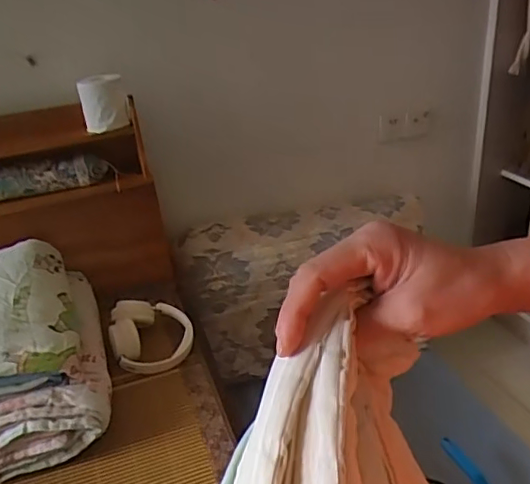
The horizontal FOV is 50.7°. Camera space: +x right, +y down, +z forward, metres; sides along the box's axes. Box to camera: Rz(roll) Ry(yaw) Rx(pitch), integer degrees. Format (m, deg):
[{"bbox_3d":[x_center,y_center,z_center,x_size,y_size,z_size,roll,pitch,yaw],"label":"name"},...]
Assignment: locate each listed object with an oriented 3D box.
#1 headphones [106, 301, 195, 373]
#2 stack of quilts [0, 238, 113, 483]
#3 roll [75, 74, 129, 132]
[{"bbox_3d":[-0.228,0.182,1.121,0.155,0.072,0.160,-4,27,2],"label":"headphones"},{"bbox_3d":[-0.463,0.195,1.023,0.309,0.200,0.435,-13,28,-15],"label":"stack of quilts"},{"bbox_3d":[-0.352,-0.306,1.229,0.096,0.103,0.084,-10,28,-9],"label":"roll"}]

